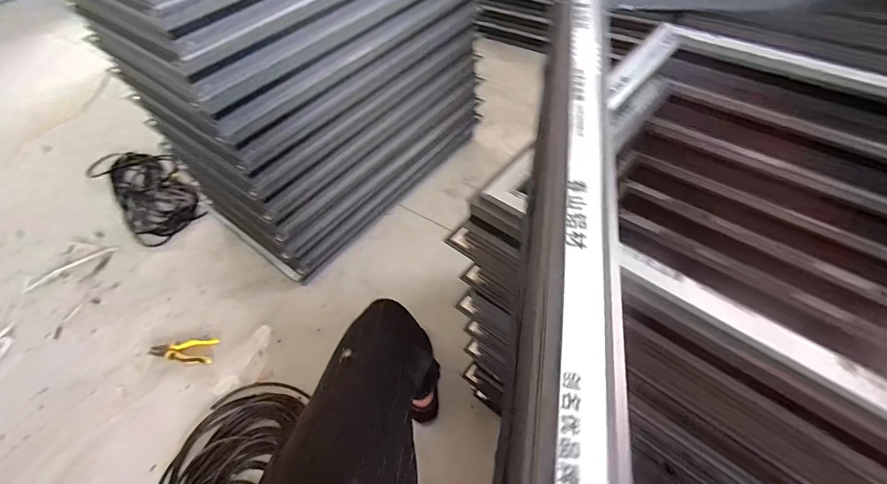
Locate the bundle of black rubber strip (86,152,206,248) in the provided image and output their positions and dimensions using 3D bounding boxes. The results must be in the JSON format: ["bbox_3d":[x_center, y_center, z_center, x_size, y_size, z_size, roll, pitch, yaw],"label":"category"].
[{"bbox_3d":[-1.144,-0.205,1.578,0.599,0.116,0.263,34,62,29],"label":"bundle of black rubber strip"}]

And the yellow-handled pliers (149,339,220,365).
[{"bbox_3d":[-0.725,0.307,1.131,0.180,0.025,0.072,-6,51,1],"label":"yellow-handled pliers"}]

